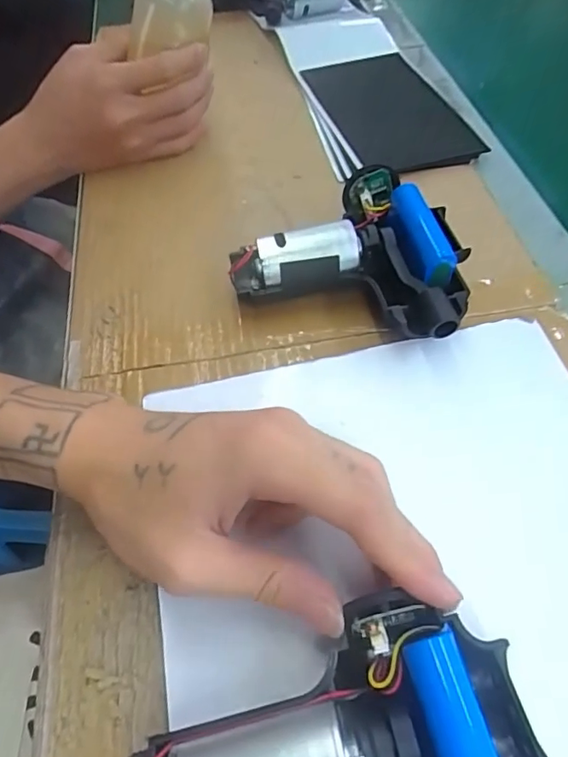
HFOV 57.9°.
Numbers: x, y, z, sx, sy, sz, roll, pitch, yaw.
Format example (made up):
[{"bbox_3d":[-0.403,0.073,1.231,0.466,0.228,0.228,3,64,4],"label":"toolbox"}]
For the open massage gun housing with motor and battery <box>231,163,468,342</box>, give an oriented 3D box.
[{"bbox_3d":[0.043,-0.079,0.317,0.143,0.045,0.103,17,58,12],"label":"open massage gun housing with motor and battery"}]

